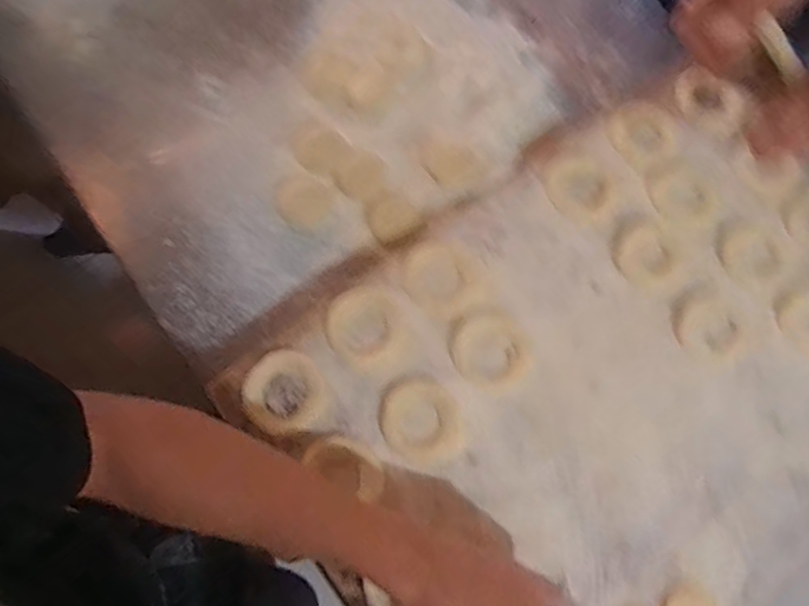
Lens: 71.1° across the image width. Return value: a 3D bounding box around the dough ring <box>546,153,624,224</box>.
[{"bbox_3d":[0.168,-0.107,0.530,0.065,0.006,0.065,1,77,-5],"label":"dough ring"}]

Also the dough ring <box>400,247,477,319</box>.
[{"bbox_3d":[0.029,-0.019,0.500,0.057,0.006,0.065,-40,83,-12],"label":"dough ring"}]

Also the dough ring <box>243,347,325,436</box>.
[{"bbox_3d":[-0.099,0.075,0.467,0.065,0.011,0.065,1,77,-5],"label":"dough ring"}]

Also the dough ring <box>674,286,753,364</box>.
[{"bbox_3d":[0.277,0.021,0.508,0.072,0.008,0.066,1,77,-5],"label":"dough ring"}]

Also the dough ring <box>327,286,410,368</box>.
[{"bbox_3d":[-0.032,0.020,0.485,0.066,0.008,0.068,1,77,-5],"label":"dough ring"}]

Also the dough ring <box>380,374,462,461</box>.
[{"bbox_3d":[0.014,0.098,0.472,0.063,0.008,0.071,-40,83,-12],"label":"dough ring"}]

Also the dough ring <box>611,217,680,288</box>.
[{"bbox_3d":[0.221,-0.045,0.521,0.061,0.011,0.061,1,77,-5],"label":"dough ring"}]

